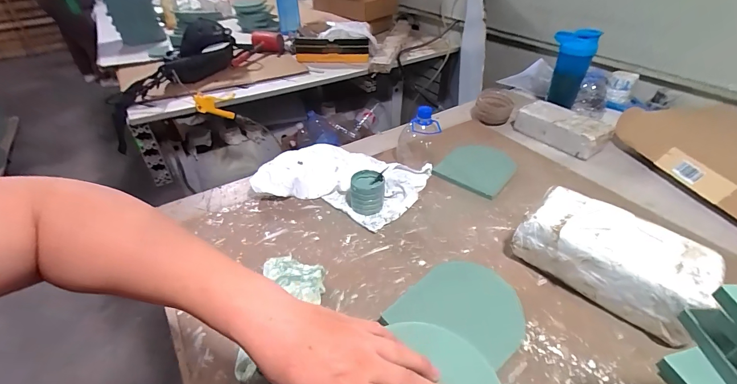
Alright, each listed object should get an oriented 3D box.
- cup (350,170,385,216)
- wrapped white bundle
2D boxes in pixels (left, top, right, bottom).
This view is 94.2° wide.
[{"bbox_3d":[-0.003,0.000,0.666,0.067,0.064,0.062,-1,39,-2],"label":"cup"},{"bbox_3d":[0.350,0.099,0.513,0.112,0.113,0.238,-30,48,-33],"label":"wrapped white bundle"}]

